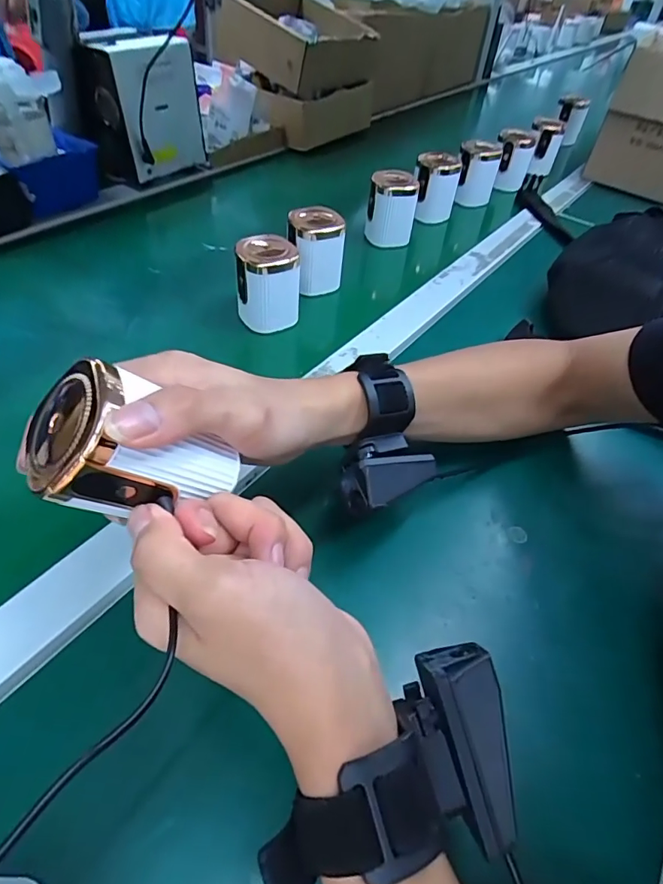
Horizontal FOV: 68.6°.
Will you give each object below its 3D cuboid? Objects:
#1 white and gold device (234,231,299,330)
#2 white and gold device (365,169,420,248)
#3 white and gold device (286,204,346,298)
[{"bbox_3d":[-0.061,-0.153,0.464,0.057,0.069,0.057,-2,49,-7],"label":"white and gold device"},{"bbox_3d":[0.074,-0.286,0.596,0.061,0.074,0.054,10,48,3],"label":"white and gold device"},{"bbox_3d":[-0.016,-0.201,0.512,0.057,0.070,0.052,2,49,-4],"label":"white and gold device"}]

